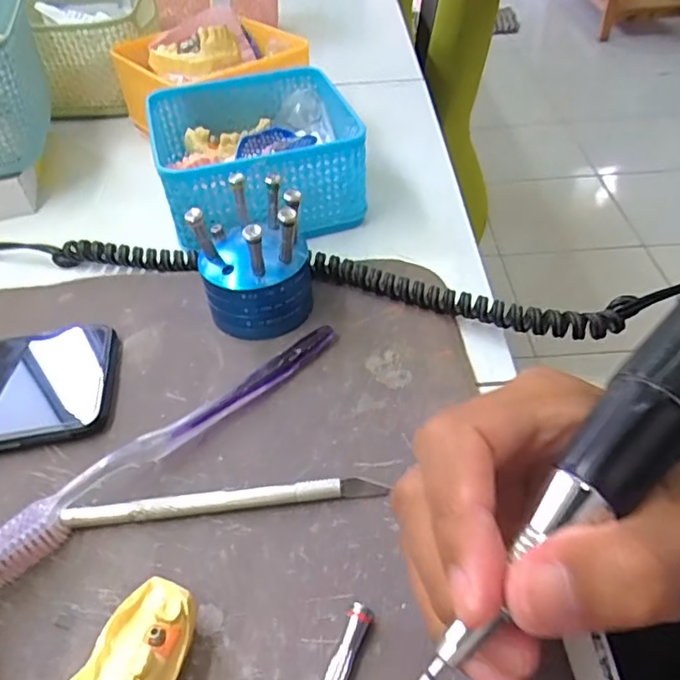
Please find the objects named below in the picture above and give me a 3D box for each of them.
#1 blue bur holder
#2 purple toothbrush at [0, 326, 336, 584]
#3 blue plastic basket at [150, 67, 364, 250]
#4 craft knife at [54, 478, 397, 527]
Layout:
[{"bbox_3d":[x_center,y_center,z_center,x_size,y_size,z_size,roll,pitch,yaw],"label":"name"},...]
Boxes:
[{"bbox_3d":[-0.046,-0.044,0.315,0.057,0.070,0.053,-2,44,2],"label":"blue bur holder"},{"bbox_3d":[-0.072,0.042,0.267,0.183,0.018,0.017,-35,52,-28],"label":"purple toothbrush"},{"bbox_3d":[-0.058,-0.129,0.410,0.127,0.061,0.132,-15,45,-12],"label":"blue plastic basket"},{"bbox_3d":[-0.047,0.067,0.246,0.132,0.008,0.008,-6,44,-2],"label":"craft knife"}]

